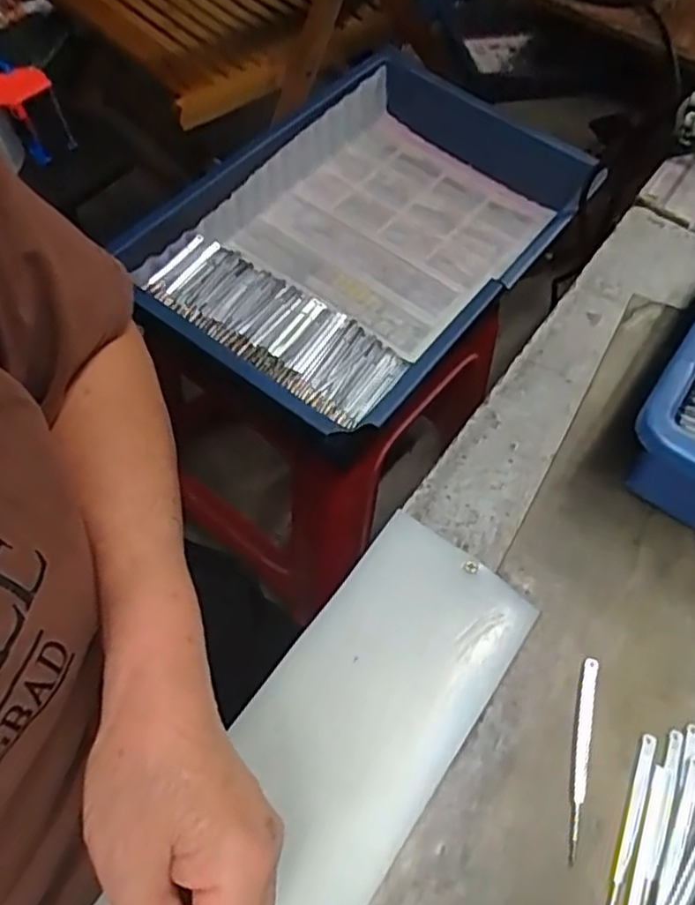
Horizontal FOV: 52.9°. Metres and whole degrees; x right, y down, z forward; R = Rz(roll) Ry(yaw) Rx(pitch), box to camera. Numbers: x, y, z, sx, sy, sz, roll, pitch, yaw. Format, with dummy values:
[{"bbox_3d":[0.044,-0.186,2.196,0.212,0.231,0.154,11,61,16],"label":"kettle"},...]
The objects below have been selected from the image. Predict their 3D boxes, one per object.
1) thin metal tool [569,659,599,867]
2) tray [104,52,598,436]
[{"bbox_3d":[0.115,0.147,0.338,0.008,0.006,0.091,13,61,4],"label":"thin metal tool"},{"bbox_3d":[0.017,-0.202,0.677,0.278,0.083,0.406,38,66,17],"label":"tray"}]

